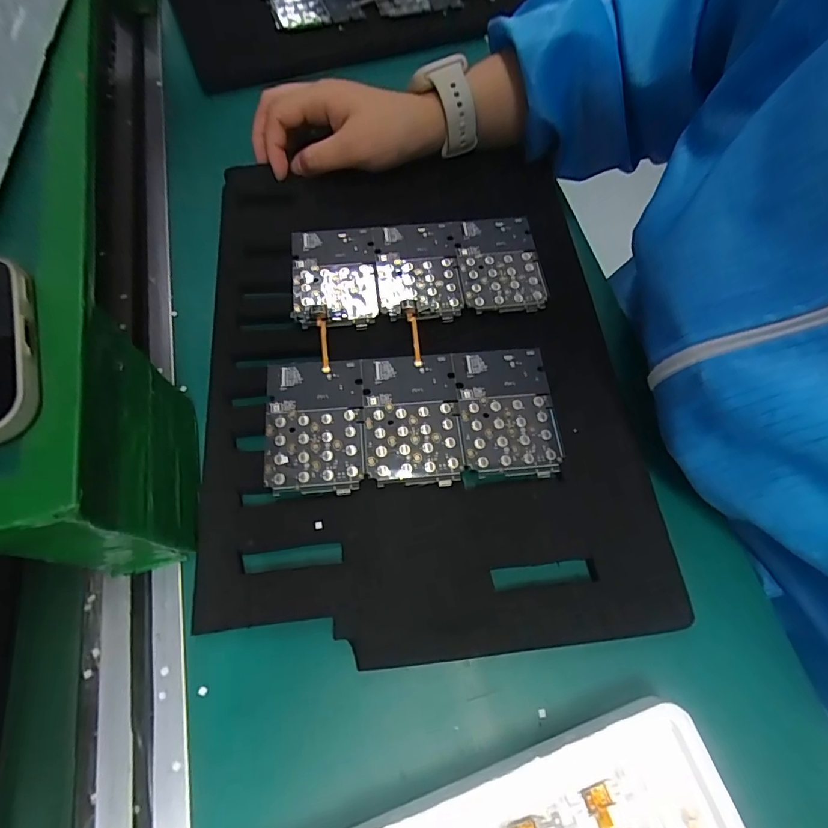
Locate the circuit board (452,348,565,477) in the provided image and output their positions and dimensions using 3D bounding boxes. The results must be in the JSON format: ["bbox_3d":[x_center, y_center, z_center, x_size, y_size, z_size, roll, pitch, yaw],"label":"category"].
[{"bbox_3d":[0.054,-0.003,0.271,0.054,0.004,0.078,-5,66,-4],"label":"circuit board"}]

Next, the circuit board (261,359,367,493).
[{"bbox_3d":[-0.057,0.006,0.265,0.054,0.007,0.079,-4,66,-4],"label":"circuit board"}]

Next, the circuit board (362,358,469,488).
[{"bbox_3d":[-0.001,0.001,0.266,0.054,0.004,0.078,-4,66,-4],"label":"circuit board"}]

